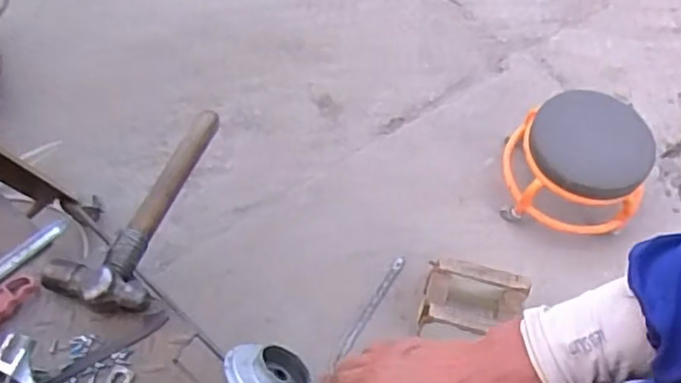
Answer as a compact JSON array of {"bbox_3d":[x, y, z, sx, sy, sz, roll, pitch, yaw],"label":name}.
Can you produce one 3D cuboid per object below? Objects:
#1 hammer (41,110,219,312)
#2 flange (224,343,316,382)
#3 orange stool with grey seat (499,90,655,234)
[{"bbox_3d":[-0.254,0.003,0.796,0.121,0.054,0.300,7,59,6],"label":"hammer"},{"bbox_3d":[-0.139,0.396,1.319,0.222,0.070,0.180,33,23,14],"label":"flange"},{"bbox_3d":[0.564,-0.070,1.542,0.309,0.240,0.272,5,59,5],"label":"orange stool with grey seat"}]

